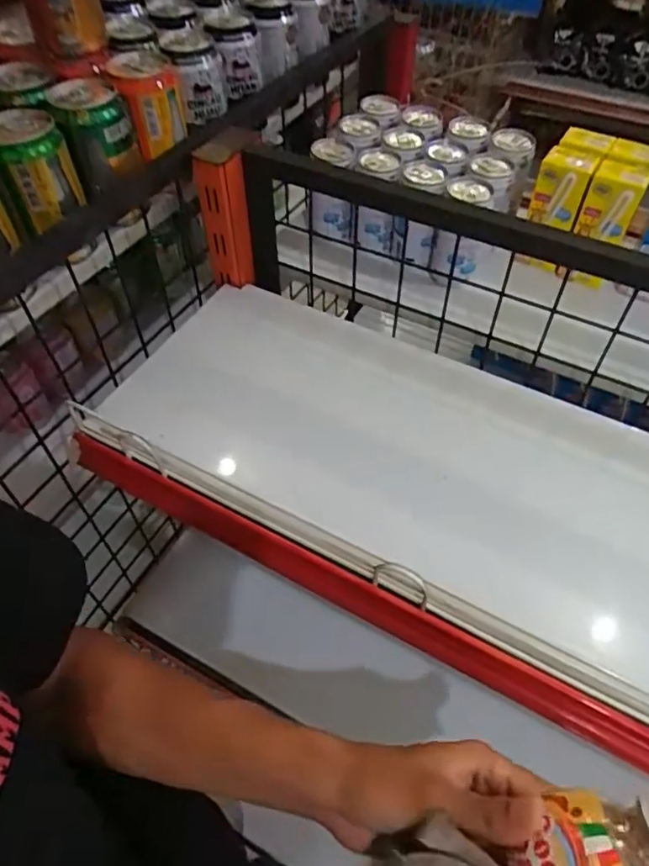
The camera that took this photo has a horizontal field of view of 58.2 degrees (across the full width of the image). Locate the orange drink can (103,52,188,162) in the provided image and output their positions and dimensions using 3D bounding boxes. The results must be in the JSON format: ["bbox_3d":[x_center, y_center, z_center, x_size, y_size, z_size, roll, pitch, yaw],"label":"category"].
[{"bbox_3d":[-0.166,-0.312,0.552,0.057,0.066,0.070,-9,53,-7],"label":"orange drink can"}]

